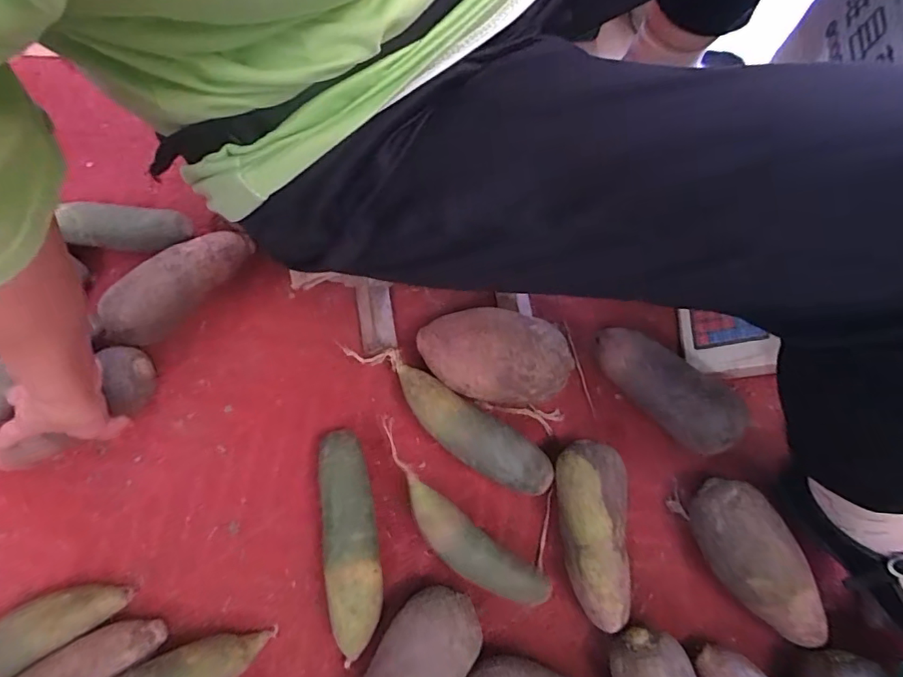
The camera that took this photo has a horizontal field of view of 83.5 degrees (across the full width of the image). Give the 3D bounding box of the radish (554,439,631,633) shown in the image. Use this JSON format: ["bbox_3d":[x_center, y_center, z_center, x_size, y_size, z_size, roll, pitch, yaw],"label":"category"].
[{"bbox_3d":[0.144,0.191,0.498,0.070,0.068,0.171,-7,71,-2],"label":"radish"}]

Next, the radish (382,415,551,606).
[{"bbox_3d":[-0.001,0.183,0.509,0.056,0.051,0.227,-43,76,-13],"label":"radish"}]

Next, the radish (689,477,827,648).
[{"bbox_3d":[0.294,0.216,0.485,0.073,0.077,0.167,-27,73,-9],"label":"radish"}]

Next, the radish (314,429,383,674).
[{"bbox_3d":[-0.101,0.199,0.502,0.055,0.053,0.207,-9,71,-3],"label":"radish"}]

